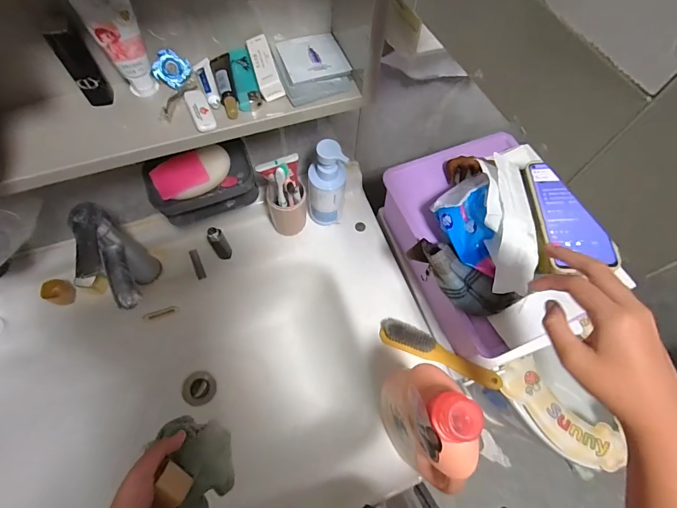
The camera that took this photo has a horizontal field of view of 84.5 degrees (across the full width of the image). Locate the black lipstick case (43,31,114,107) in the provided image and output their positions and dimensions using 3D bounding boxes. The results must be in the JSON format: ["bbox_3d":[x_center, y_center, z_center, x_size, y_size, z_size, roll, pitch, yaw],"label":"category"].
[{"bbox_3d":[-0.228,-0.164,0.333,0.023,0.072,0.017,-31,71,-15],"label":"black lipstick case"}]

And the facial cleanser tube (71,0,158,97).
[{"bbox_3d":[-0.188,-0.187,0.321,0.039,0.108,0.020,-33,71,-16],"label":"facial cleanser tube"}]

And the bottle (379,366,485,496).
[{"bbox_3d":[0.101,0.200,0.426,0.053,0.239,0.125,-15,67,-9],"label":"bottle"}]

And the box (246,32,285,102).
[{"bbox_3d":[-0.075,-0.186,0.374,0.021,0.025,0.067,-17,68,-10],"label":"box"}]

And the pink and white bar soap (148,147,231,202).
[{"bbox_3d":[-0.175,-0.097,0.452,0.092,0.020,0.049,-29,70,-14],"label":"pink and white bar soap"}]

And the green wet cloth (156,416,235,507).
[{"bbox_3d":[-0.152,0.250,0.421,0.060,0.082,0.125,-14,67,-9],"label":"green wet cloth"}]

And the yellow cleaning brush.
[{"bbox_3d":[0.154,0.152,0.559,0.192,0.028,0.033,25,67,8],"label":"yellow cleaning brush"}]

